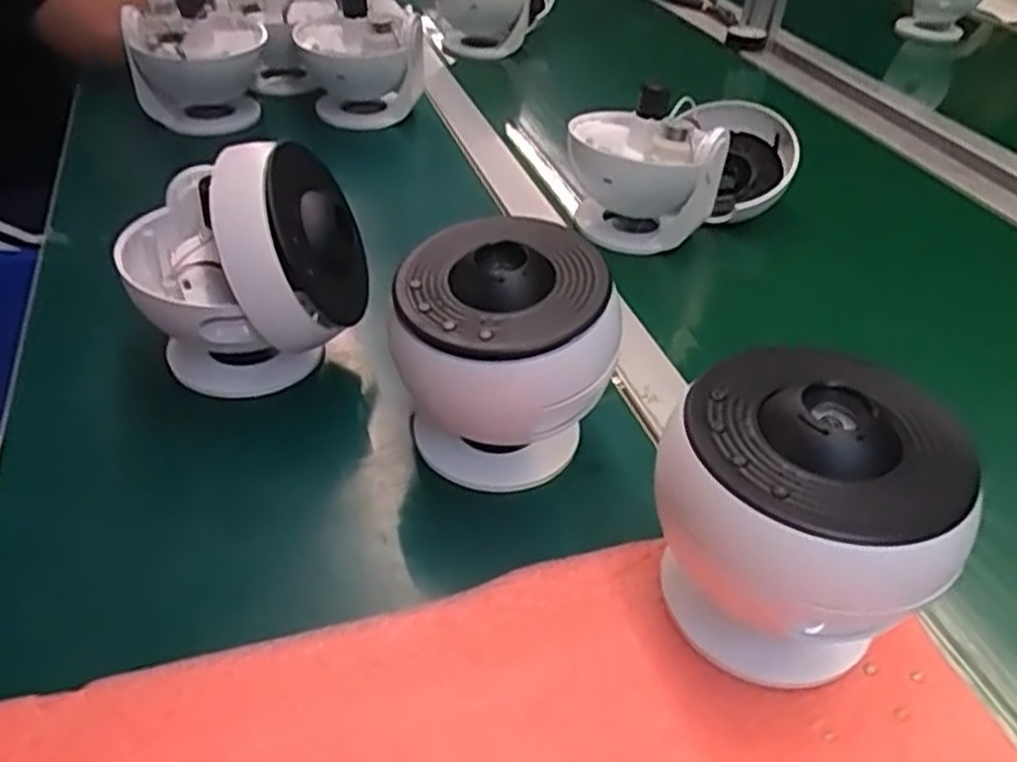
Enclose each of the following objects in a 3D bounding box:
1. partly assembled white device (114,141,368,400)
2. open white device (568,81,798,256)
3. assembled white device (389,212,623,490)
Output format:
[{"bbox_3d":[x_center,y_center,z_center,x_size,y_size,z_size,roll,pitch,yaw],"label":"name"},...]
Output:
[{"bbox_3d":[-0.154,-0.068,0.452,0.125,0.125,0.112,-17,44,-24],"label":"partly assembled white device"},{"bbox_3d":[0.142,-0.183,0.632,0.187,0.101,0.109,-20,45,-26],"label":"open white device"},{"bbox_3d":[-0.003,-0.012,0.402,0.108,0.109,0.103,0,40,-5],"label":"assembled white device"}]

